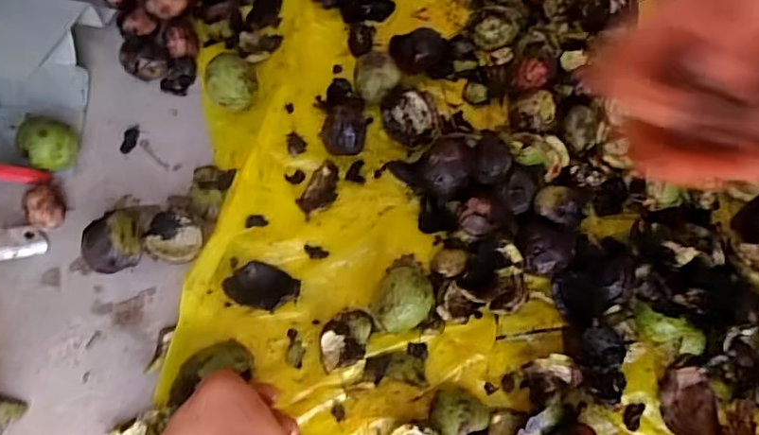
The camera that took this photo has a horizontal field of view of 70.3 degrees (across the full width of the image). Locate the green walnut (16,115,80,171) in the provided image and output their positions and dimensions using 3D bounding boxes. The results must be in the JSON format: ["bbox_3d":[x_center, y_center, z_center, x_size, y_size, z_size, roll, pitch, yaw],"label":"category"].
[{"bbox_3d":[-0.264,-0.057,0.437,0.033,0.042,0.039,43,74,13],"label":"green walnut"}]

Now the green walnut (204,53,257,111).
[{"bbox_3d":[-0.125,-0.113,0.461,0.040,0.039,0.041,0,69,-1],"label":"green walnut"}]

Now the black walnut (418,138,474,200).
[{"bbox_3d":[0.055,-0.042,0.443,0.041,0.034,0.046,14,70,4],"label":"black walnut"}]

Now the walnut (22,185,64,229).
[{"bbox_3d":[-0.263,-0.007,0.425,0.030,0.021,0.029,0,69,-1],"label":"walnut"}]

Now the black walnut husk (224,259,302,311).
[{"bbox_3d":[-0.089,0.052,0.414,0.053,0.014,0.034,14,70,4],"label":"black walnut husk"}]

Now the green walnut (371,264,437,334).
[{"bbox_3d":[0.018,0.064,0.402,0.040,0.037,0.047,23,70,7],"label":"green walnut"}]

